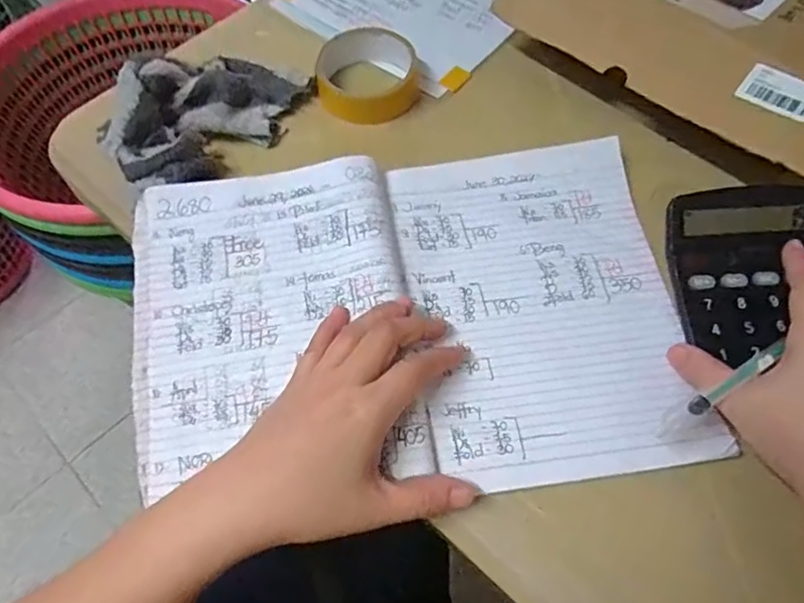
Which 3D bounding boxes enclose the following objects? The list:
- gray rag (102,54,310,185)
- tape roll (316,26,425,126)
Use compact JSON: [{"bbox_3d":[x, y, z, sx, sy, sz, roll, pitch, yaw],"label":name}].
[{"bbox_3d":[-0.154,-0.153,0.446,0.157,0.055,0.104,-37,67,-17],"label":"gray rag"},{"bbox_3d":[-0.030,-0.196,0.488,0.086,0.033,0.086,0,62,1],"label":"tape roll"}]

